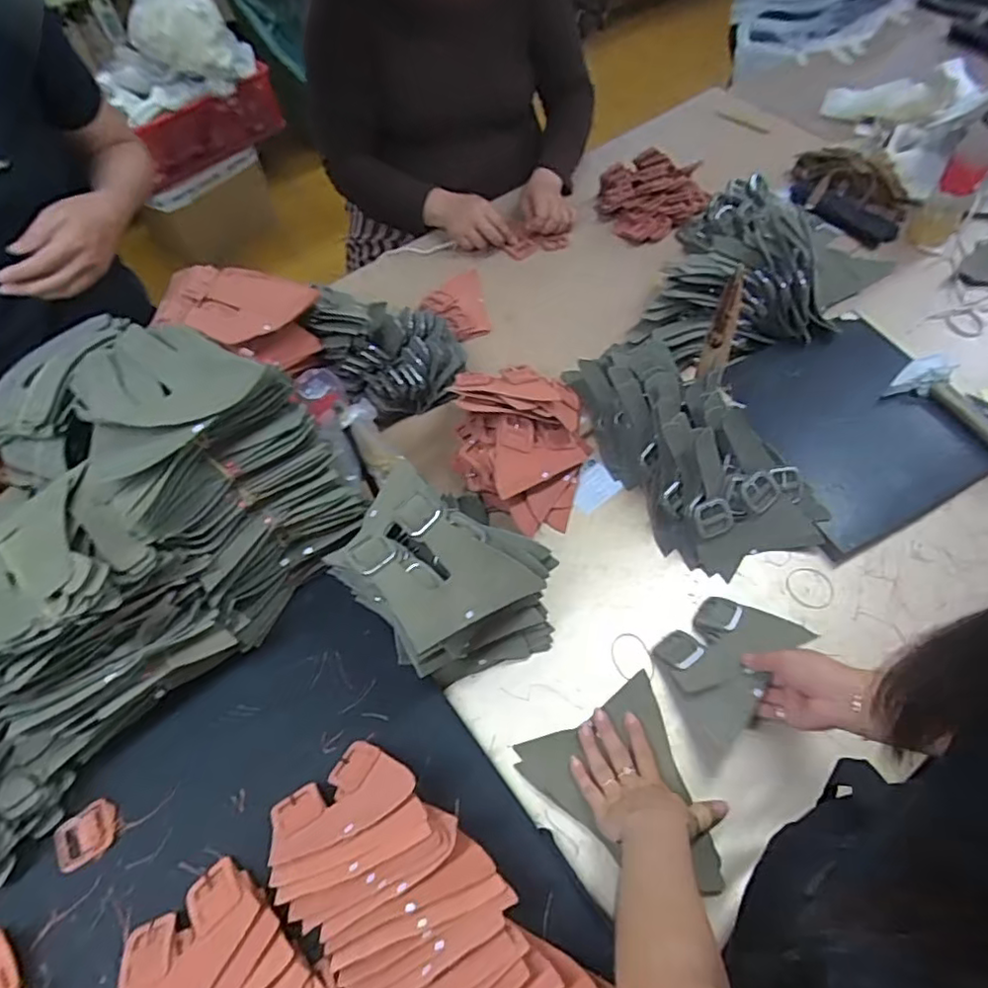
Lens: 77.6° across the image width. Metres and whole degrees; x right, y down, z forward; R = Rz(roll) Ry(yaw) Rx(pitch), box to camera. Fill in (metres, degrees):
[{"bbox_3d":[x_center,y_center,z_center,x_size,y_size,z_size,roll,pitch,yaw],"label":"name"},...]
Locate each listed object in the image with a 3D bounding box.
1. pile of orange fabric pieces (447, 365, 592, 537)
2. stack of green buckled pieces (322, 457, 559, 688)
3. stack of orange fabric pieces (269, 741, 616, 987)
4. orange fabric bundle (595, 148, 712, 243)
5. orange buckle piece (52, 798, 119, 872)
[{"bbox_3d":[0.034,-0.069,0.813,0.175,0.101,0.233,-1,58,4],"label":"pile of orange fabric pieces"},{"bbox_3d":[-0.048,0.094,0.670,0.220,0.165,0.186,24,63,18],"label":"stack of green buckled pieces"},{"bbox_3d":[-0.068,0.363,0.515,0.325,0.080,0.163,38,68,24],"label":"stack of orange fabric pieces"},{"bbox_3d":[0.266,-0.522,1.073,0.184,0.075,0.151,26,63,19],"label":"orange fabric bundle"},{"bbox_3d":[-0.400,0.334,0.601,0.062,0.006,0.047,-32,61,-15],"label":"orange buckle piece"}]

